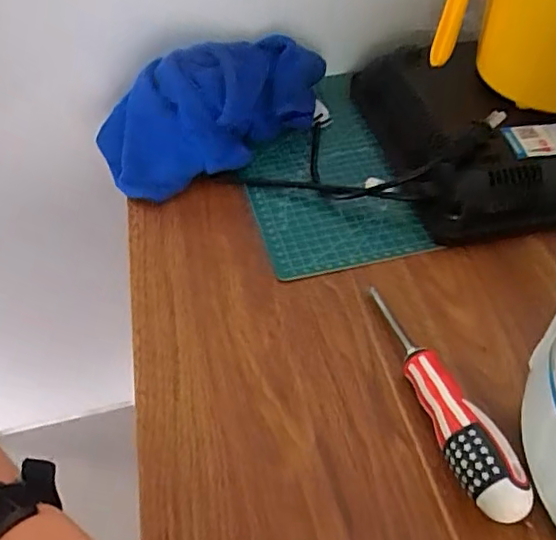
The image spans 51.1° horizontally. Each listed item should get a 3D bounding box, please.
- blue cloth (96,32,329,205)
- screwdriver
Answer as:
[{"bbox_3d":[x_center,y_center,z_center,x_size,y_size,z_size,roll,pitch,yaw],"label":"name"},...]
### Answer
[{"bbox_3d":[-0.048,-0.161,0.577,0.247,0.092,0.080,-25,50,-19],"label":"blue cloth"},{"bbox_3d":[0.103,0.076,0.378,0.031,0.038,0.176,-12,47,-9],"label":"screwdriver"}]

